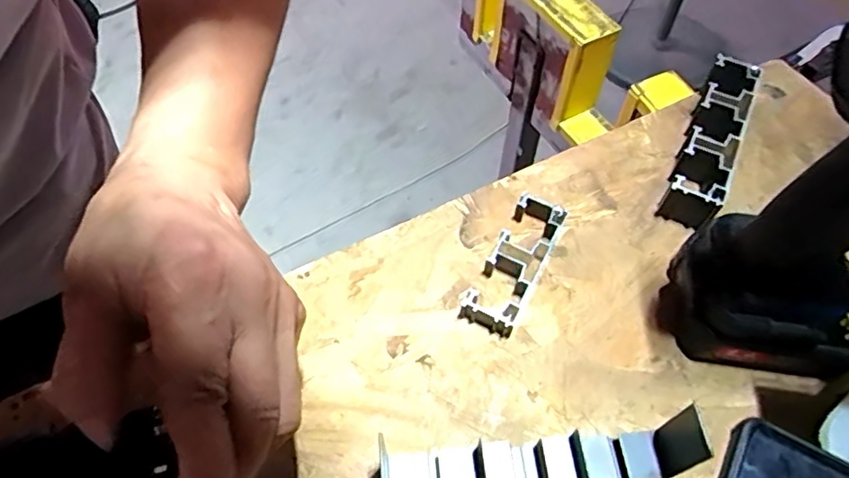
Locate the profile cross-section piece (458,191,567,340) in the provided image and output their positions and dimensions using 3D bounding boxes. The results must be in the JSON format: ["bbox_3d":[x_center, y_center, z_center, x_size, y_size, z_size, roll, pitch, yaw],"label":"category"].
[{"bbox_3d":[0.054,0.014,0.348,0.031,0.019,0.090,24,60,15],"label":"profile cross-section piece"}]

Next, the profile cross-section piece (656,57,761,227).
[{"bbox_3d":[0.194,-0.069,0.390,0.031,0.035,0.144,23,60,15],"label":"profile cross-section piece"}]

